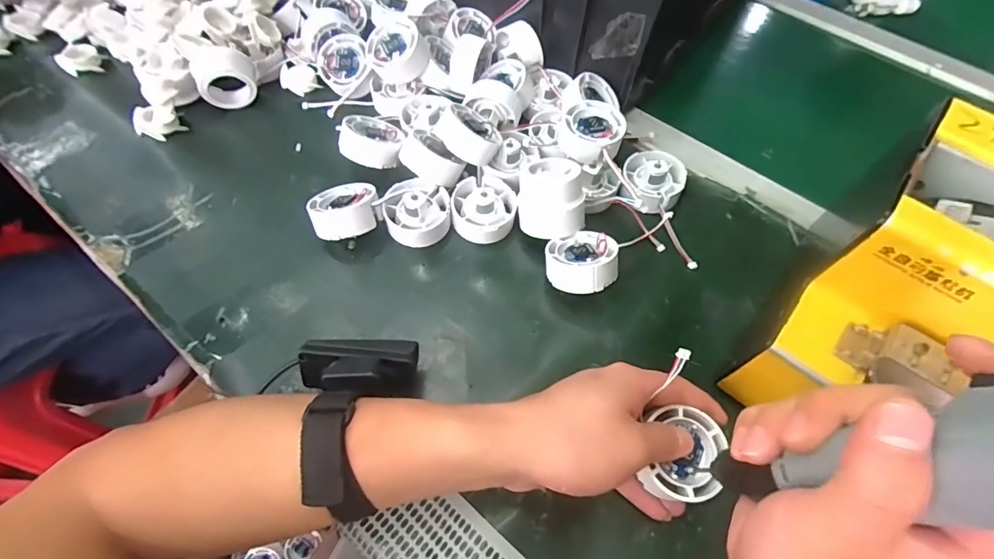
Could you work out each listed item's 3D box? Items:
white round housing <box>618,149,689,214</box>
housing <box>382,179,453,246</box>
[{"bbox_3d":[0.138,-0.087,0.416,0.053,0.025,0.064,23,61,9],"label":"white round housing"},{"bbox_3d":[-0.066,-0.057,0.387,0.054,0.031,0.051,2,60,-3],"label":"housing"}]

